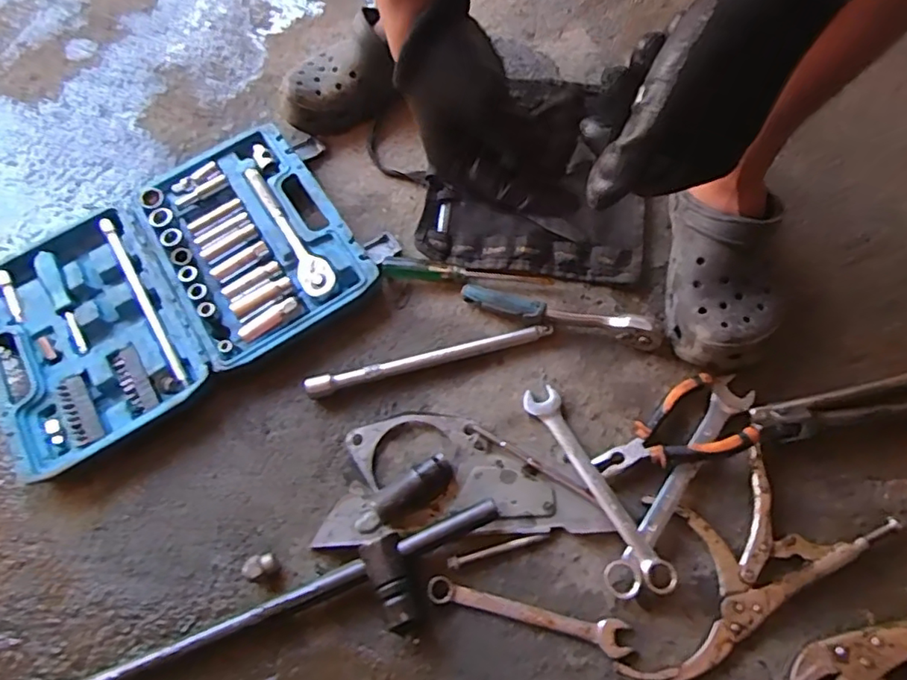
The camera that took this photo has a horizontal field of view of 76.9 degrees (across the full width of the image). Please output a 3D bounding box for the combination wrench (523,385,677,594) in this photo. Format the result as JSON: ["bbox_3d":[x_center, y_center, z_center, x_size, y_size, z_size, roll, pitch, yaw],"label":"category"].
[{"bbox_3d":[0.128,0.124,0.508,0.031,0.009,0.201,-31,60,-5],"label":"combination wrench"}]

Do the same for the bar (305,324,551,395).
[{"bbox_3d":[-0.025,0.018,0.574,0.243,0.020,0.018,-14,65,-3],"label":"bar"}]

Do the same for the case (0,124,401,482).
[{"bbox_3d":[-0.303,-0.067,0.622,0.408,0.034,0.272,-33,68,-12],"label":"case"}]

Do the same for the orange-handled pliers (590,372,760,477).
[{"bbox_3d":[0.200,0.090,0.503,0.134,0.026,0.076,-36,69,-13],"label":"orange-handled pliers"}]

